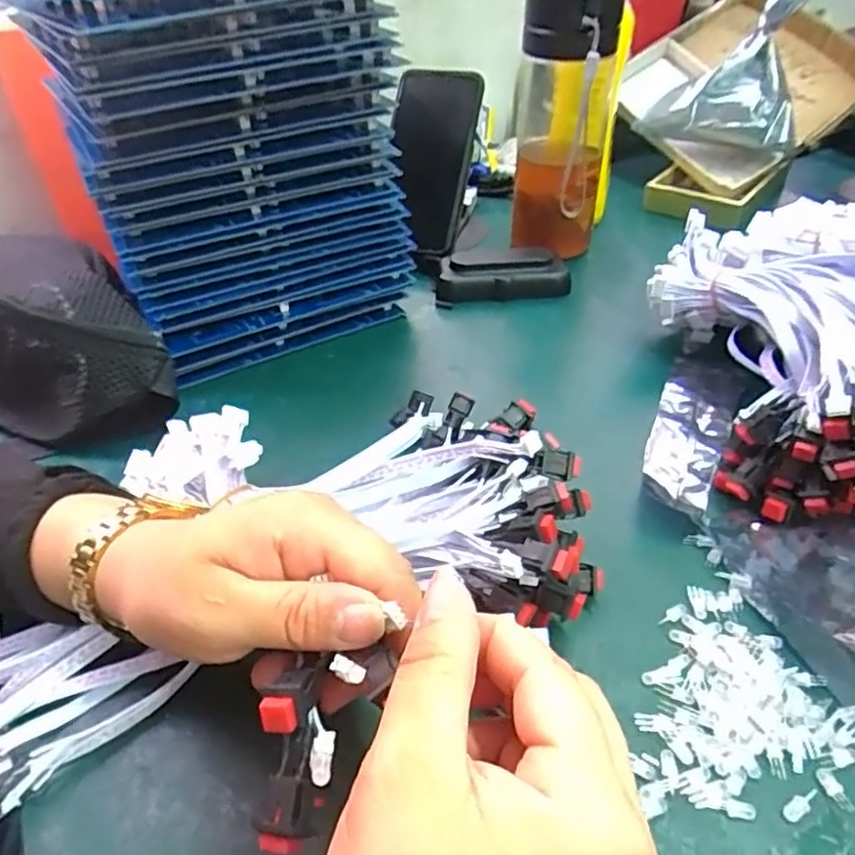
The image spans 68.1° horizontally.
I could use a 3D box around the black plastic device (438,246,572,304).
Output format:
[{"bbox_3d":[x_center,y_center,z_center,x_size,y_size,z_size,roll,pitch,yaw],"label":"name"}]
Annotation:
[{"bbox_3d":[0.060,-0.125,0.513,0.103,0.032,0.035,-3,40,1],"label":"black plastic device"}]

